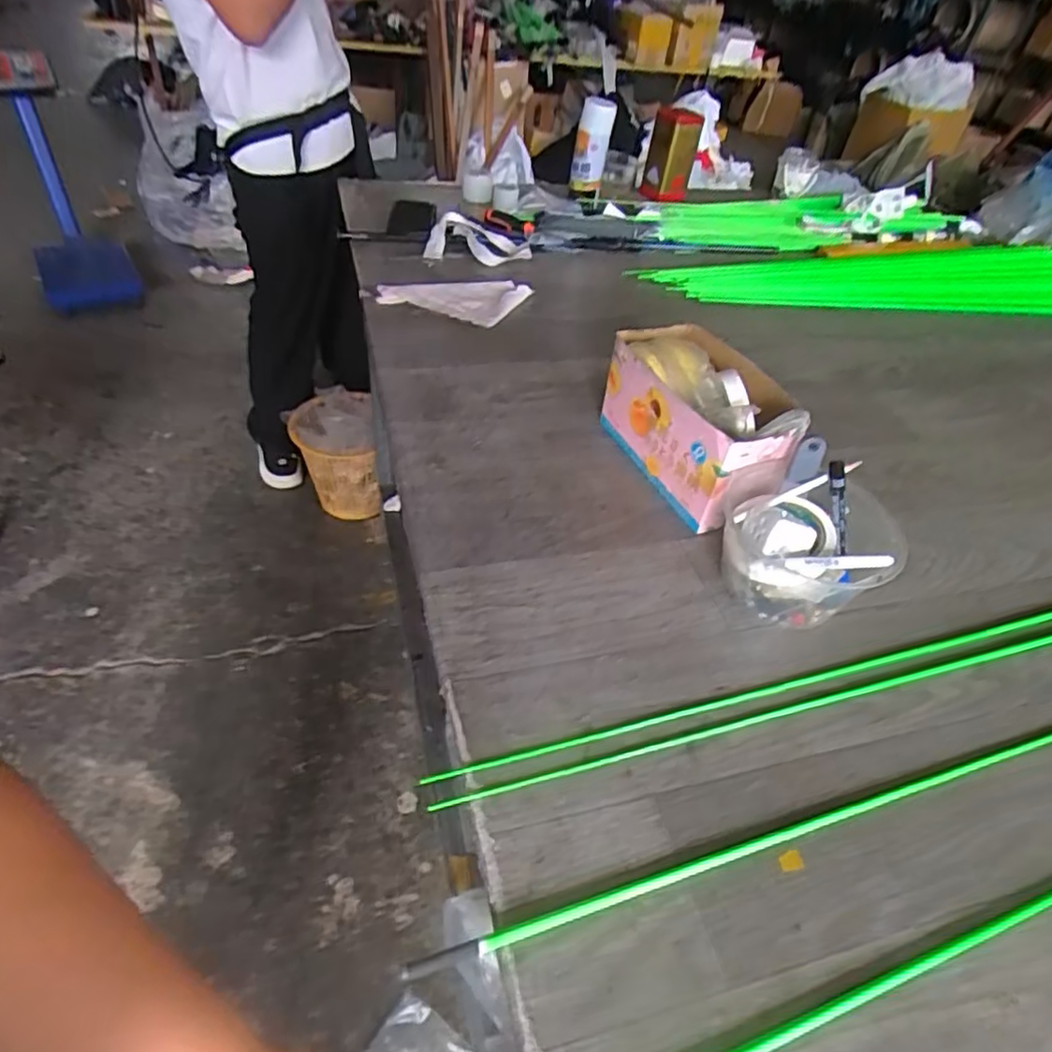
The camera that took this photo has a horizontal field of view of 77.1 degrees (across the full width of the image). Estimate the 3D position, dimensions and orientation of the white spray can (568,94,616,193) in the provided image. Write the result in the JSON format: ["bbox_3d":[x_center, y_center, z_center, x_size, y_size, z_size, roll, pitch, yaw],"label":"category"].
[{"bbox_3d":[0.133,-0.765,1.329,0.073,0.175,0.065,9,45,2],"label":"white spray can"}]

